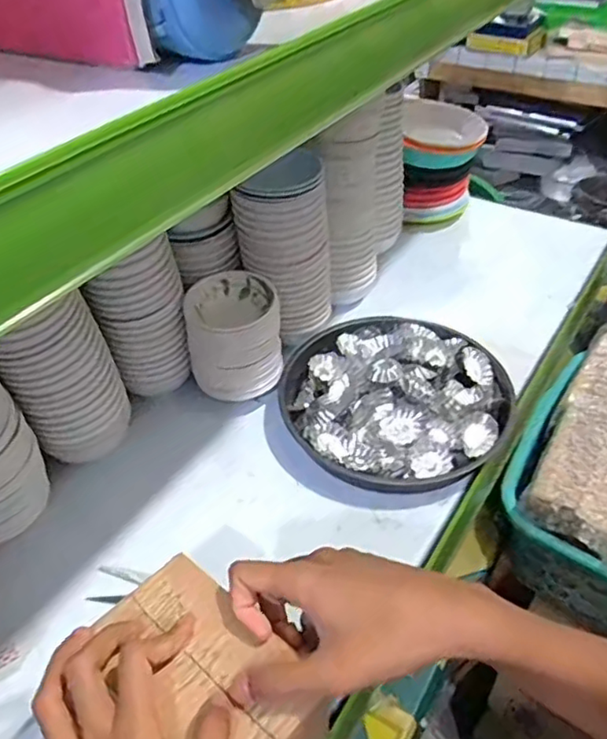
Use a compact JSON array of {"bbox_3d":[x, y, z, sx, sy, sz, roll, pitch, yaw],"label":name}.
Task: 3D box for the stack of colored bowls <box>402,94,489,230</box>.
[{"bbox_3d":[0.184,-0.273,0.846,0.097,0.139,0.115,6,43,9],"label":"stack of colored bowls"}]

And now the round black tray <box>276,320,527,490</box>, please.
[{"bbox_3d":[0.087,0.024,0.592,0.211,0.060,0.197,-1,42,1],"label":"round black tray"}]

